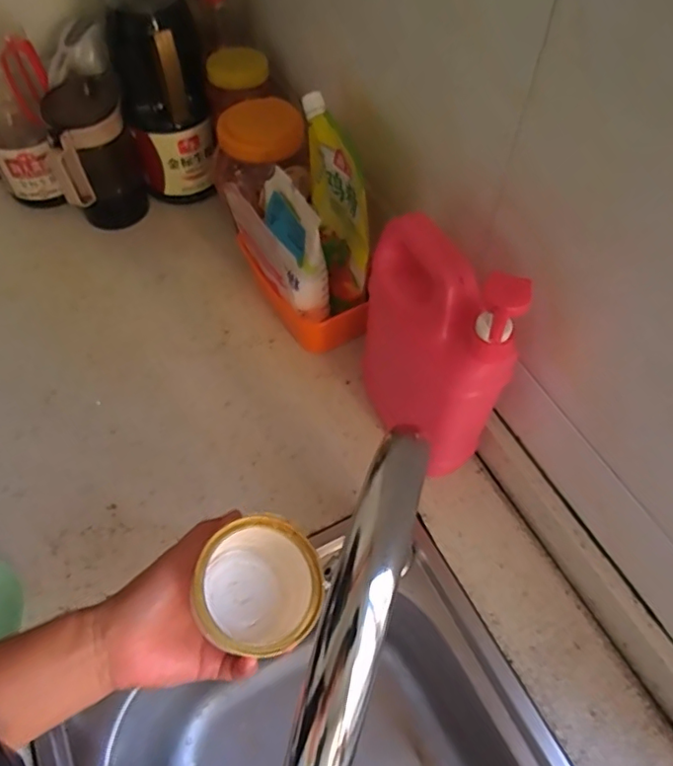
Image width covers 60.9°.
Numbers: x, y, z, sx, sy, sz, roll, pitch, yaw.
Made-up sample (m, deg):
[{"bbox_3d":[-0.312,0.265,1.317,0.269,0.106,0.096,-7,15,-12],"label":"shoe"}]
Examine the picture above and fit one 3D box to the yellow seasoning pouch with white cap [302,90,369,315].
[{"bbox_3d":[0.002,-0.183,0.600,0.042,0.223,0.091,-13,24,-9],"label":"yellow seasoning pouch with white cap"}]

